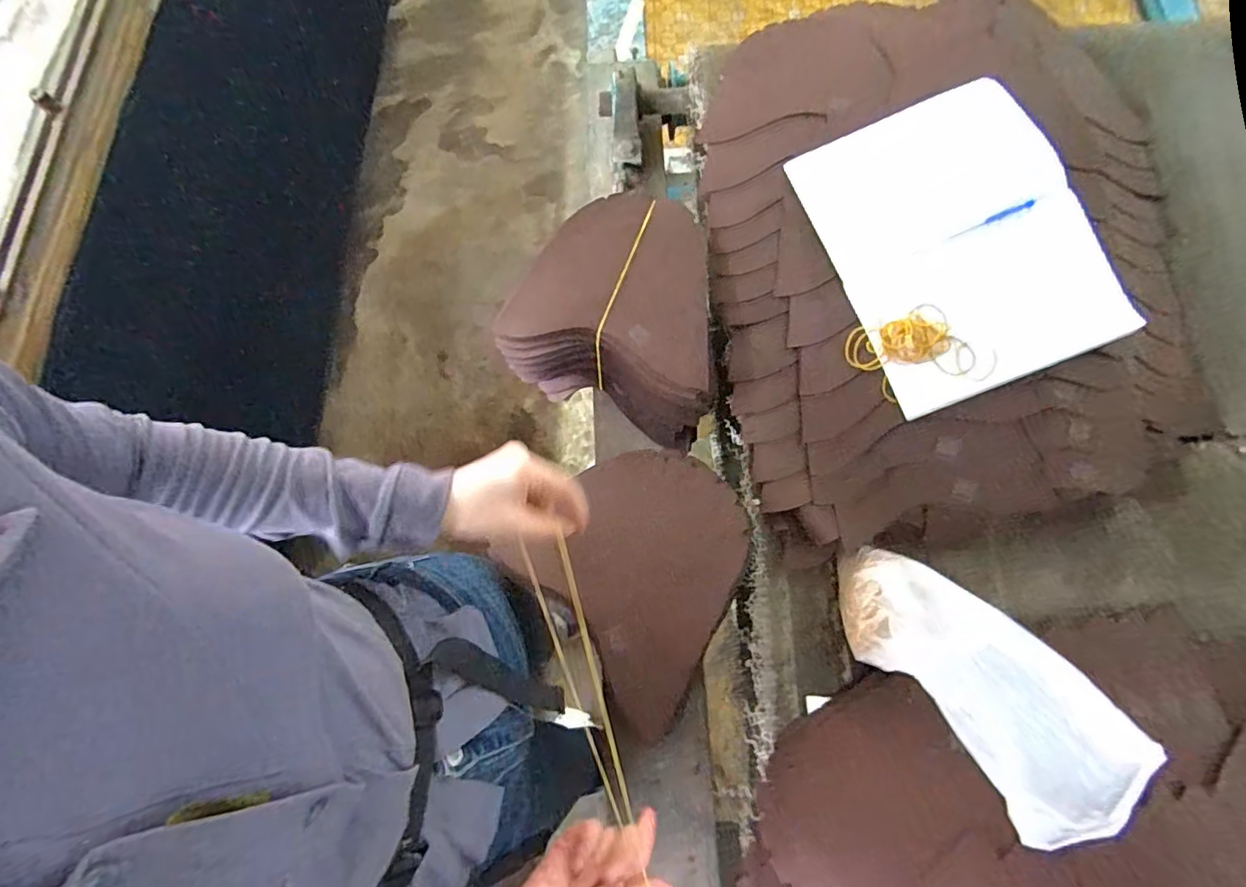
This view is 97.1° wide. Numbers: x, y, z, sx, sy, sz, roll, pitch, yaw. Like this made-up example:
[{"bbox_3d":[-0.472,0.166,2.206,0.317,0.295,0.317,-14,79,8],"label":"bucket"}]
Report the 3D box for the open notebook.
[{"bbox_3d":[0.374,-0.232,0.626,0.250,0.018,0.343,-23,80,9],"label":"open notebook"}]

